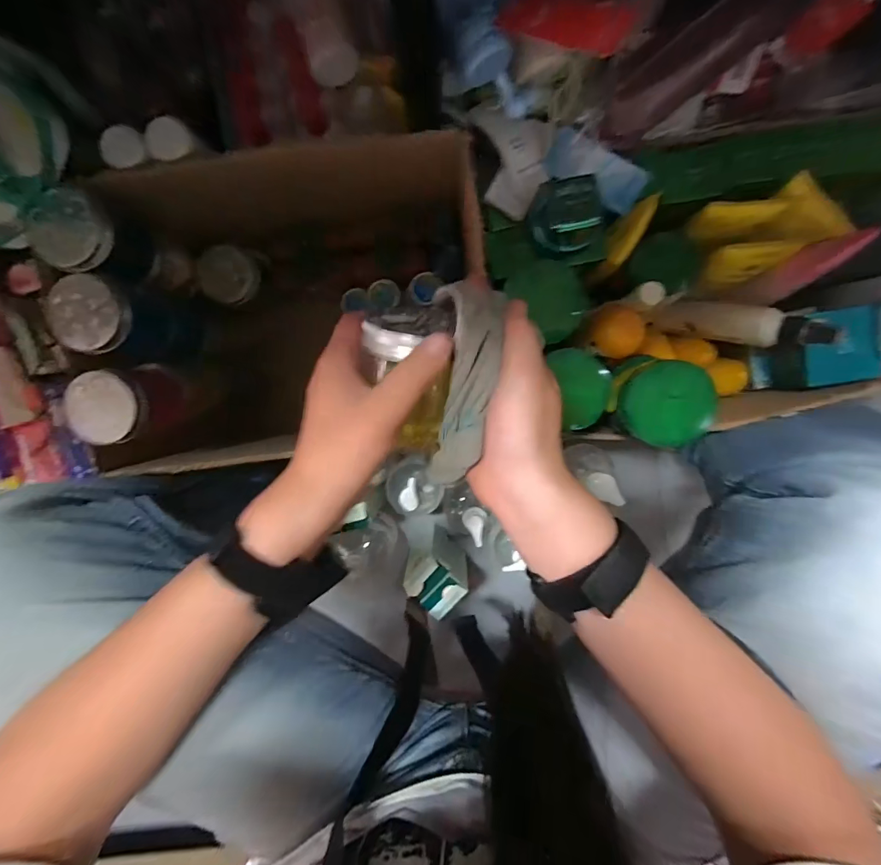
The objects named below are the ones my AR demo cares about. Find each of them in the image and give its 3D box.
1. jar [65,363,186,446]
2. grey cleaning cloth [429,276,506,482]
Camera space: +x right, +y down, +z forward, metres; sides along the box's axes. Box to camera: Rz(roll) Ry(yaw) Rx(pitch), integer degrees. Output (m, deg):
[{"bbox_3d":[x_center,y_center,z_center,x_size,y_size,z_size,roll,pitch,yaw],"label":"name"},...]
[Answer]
[{"bbox_3d":[-0.311,-0.031,0.442,0.063,0.110,0.071,0,97,1],"label":"jar"},{"bbox_3d":[0.013,-0.028,0.249,0.037,0.034,0.114,9,95,0],"label":"grey cleaning cloth"}]

